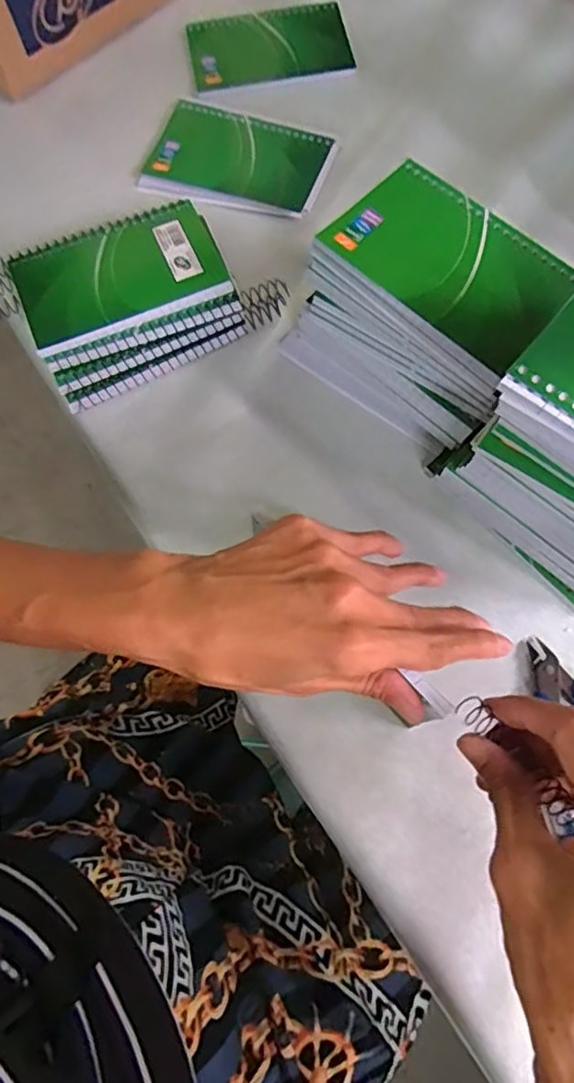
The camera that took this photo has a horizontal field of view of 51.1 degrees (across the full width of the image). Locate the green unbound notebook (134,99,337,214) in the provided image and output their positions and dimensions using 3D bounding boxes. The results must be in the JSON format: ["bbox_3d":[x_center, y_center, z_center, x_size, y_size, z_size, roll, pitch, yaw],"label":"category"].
[{"bbox_3d":[-0.037,-0.290,0.454,0.129,0.007,0.086,19,73,8],"label":"green unbound notebook"}]

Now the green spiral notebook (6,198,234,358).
[{"bbox_3d":[-0.112,-0.176,0.396,0.130,0.008,0.085,-23,71,-4],"label":"green spiral notebook"}]

